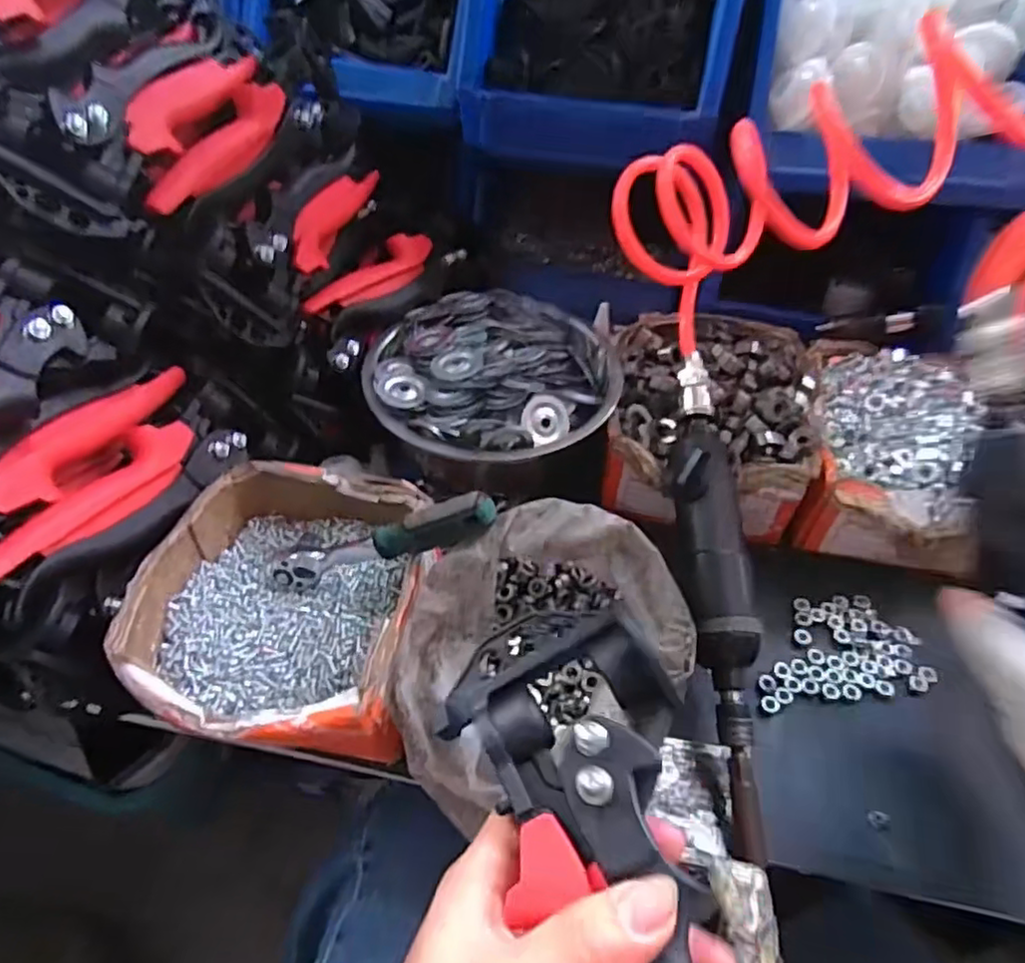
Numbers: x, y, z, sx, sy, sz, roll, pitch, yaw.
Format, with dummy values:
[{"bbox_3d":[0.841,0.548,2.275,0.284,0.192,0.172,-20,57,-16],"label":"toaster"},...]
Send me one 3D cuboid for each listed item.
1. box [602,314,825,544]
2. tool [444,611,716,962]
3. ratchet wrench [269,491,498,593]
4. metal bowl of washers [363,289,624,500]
[{"bbox_3d":[0.144,-0.049,0.480,0.143,0.070,0.182,7,50,4],"label":"box"},{"bbox_3d":[0.024,0.138,0.204,0.077,0.036,0.203,-5,56,-6],"label":"tool"},{"bbox_3d":[-0.072,0.034,0.371,0.143,0.036,0.031,-18,44,25],"label":"ratchet wrench"},{"bbox_3d":[-0.015,-0.069,0.487,0.182,0.081,0.166,8,50,5],"label":"metal bowl of washers"}]

